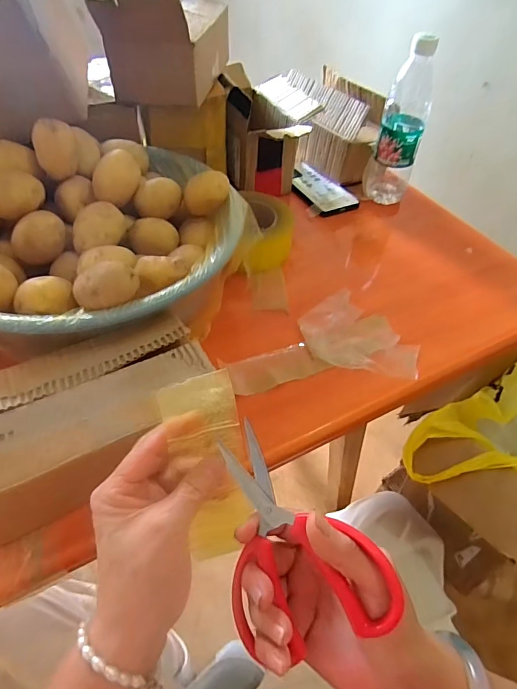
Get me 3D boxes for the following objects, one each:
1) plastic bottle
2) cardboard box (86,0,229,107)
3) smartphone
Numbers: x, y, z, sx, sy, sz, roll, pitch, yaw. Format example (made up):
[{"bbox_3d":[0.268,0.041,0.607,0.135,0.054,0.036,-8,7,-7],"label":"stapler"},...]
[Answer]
[{"bbox_3d":[0.215,-0.321,0.637,0.069,0.221,0.057,18,51,10],"label":"plastic bottle"},{"bbox_3d":[-0.111,-0.401,0.547,0.109,0.106,0.210,10,50,4],"label":"cardboard box"},{"bbox_3d":[0.095,-0.264,0.716,0.077,0.014,0.147,-25,57,-23],"label":"smartphone"}]

